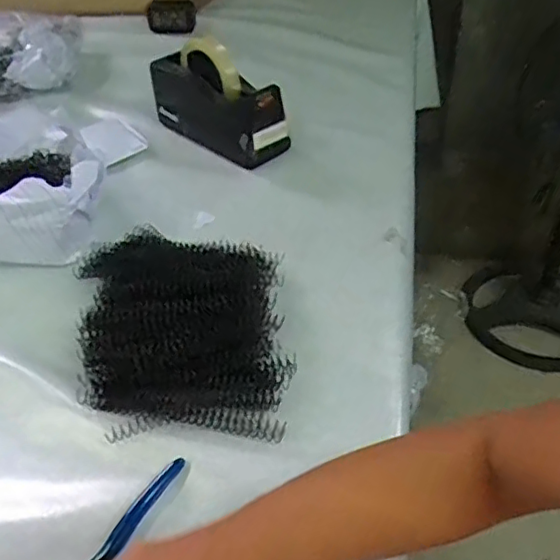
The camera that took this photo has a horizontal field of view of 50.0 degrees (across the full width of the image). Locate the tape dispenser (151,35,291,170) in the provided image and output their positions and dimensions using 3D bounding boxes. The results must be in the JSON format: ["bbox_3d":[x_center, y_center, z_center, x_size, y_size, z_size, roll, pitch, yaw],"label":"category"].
[{"bbox_3d":[-0.085,-0.239,0.796,0.204,0.121,0.065,32,51,33],"label":"tape dispenser"}]

